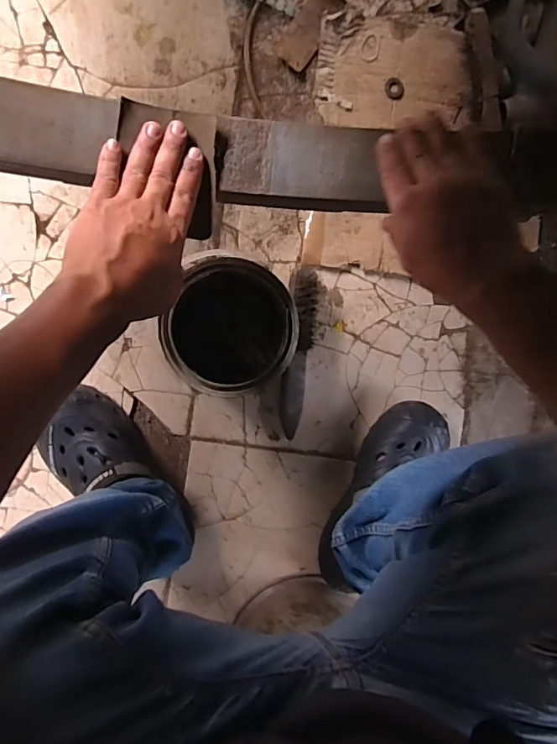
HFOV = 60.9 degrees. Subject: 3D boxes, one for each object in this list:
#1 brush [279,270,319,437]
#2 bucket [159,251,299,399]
[{"bbox_3d":[0.030,-0.024,0.670,0.041,0.044,0.235,6,94,-7],"label":"brush"},{"bbox_3d":[-0.059,-0.052,0.592,0.139,0.150,0.148,-1,95,-7],"label":"bucket"}]

